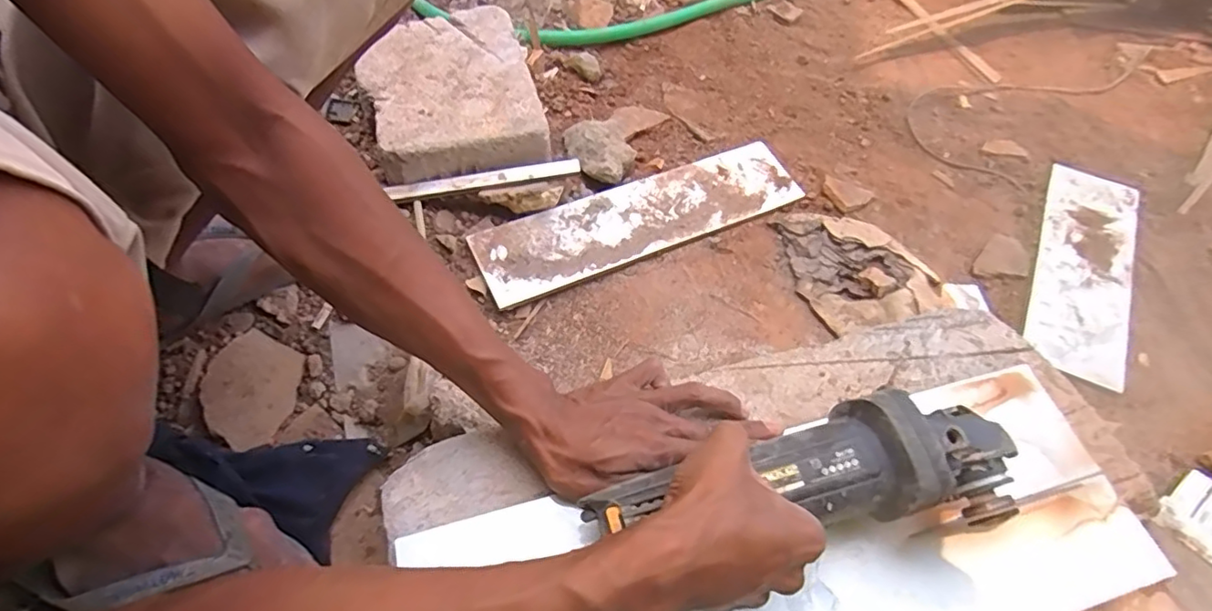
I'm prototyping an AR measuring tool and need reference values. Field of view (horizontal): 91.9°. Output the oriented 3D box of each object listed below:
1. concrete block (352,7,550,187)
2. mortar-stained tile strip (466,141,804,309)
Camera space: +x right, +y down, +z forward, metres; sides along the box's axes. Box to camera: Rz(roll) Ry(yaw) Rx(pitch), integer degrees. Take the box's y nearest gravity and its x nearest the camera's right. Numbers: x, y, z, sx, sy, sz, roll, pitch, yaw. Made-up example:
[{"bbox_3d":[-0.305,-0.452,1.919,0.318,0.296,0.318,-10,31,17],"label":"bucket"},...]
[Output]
[{"bbox_3d":[-0.185,-0.253,0.715,0.195,0.069,0.262,-18,60,-13],"label":"concrete block"},{"bbox_3d":[0.043,-0.103,0.672,0.383,0.007,0.096,-21,65,-15],"label":"mortar-stained tile strip"}]

